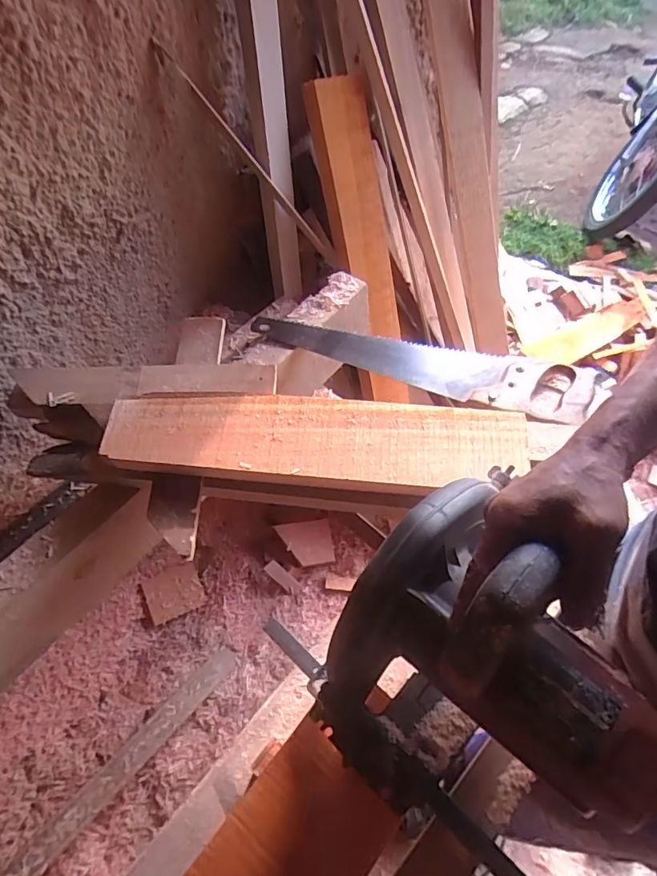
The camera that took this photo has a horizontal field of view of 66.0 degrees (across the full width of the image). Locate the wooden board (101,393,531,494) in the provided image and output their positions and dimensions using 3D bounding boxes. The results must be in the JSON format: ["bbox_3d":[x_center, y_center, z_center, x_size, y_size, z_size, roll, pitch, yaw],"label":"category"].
[{"bbox_3d":[-0.014,0.001,0.617,0.507,0.040,0.111,2,55,5],"label":"wooden board"}]

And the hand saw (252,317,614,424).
[{"bbox_3d":[0.131,-0.108,0.753,0.517,0.030,0.099,11,56,11],"label":"hand saw"}]

